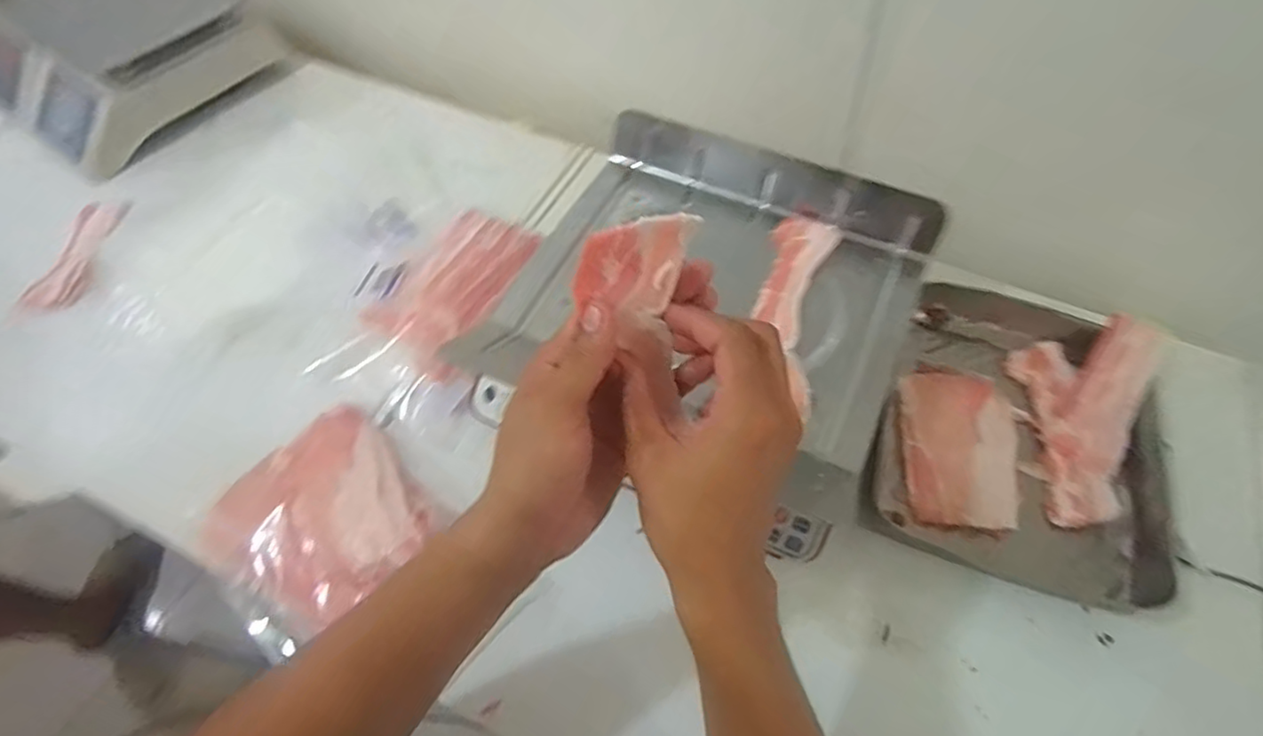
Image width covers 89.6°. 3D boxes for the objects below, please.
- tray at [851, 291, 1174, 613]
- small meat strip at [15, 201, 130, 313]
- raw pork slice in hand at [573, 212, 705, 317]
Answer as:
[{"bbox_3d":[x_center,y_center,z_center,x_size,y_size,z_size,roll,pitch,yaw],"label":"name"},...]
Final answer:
[{"bbox_3d":[0.378,0.057,0.618,0.236,0.049,0.299,22,58,14],"label":"tray"},{"bbox_3d":[-0.660,-0.137,0.767,0.058,0.024,0.169,10,56,6],"label":"small meat strip"},{"bbox_3d":[0.002,-0.054,0.320,0.051,0.063,0.008,10,40,-22],"label":"raw pork slice in hand"}]

